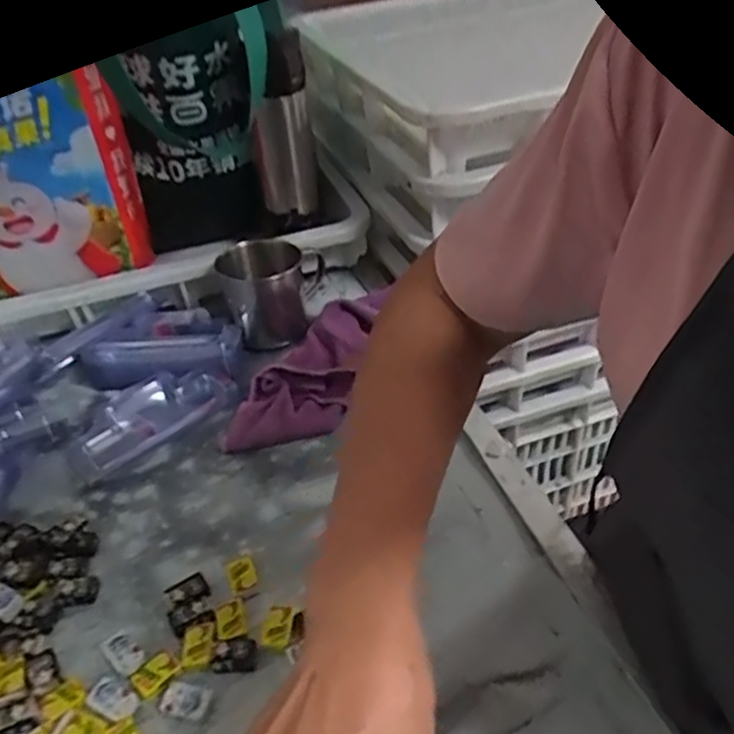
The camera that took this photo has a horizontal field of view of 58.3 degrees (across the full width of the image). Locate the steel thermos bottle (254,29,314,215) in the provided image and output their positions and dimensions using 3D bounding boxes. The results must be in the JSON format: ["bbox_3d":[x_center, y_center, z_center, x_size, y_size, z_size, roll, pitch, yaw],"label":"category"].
[{"bbox_3d":[-0.080,-0.220,0.627,0.055,0.175,0.046,-7,38,-4],"label":"steel thermos bottle"}]

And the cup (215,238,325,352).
[{"bbox_3d":[-0.094,-0.080,0.654,0.095,0.081,0.098,-7,38,-4],"label":"cup"}]

